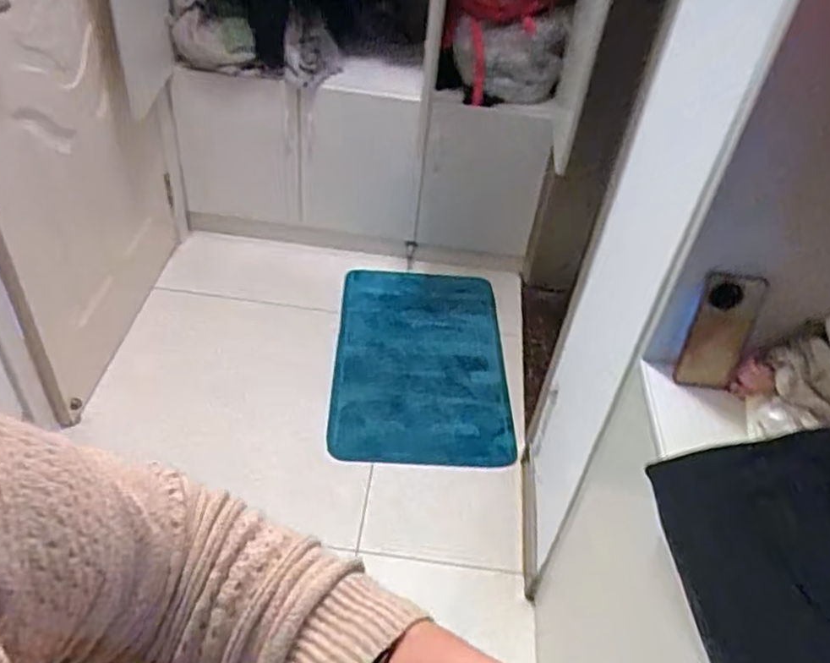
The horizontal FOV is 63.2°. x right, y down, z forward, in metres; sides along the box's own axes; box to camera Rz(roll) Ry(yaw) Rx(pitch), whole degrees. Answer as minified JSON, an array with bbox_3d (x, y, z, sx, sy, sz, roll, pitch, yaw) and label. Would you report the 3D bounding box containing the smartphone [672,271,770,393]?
[{"bbox_3d":[0.400,0.003,0.885,0.078,0.167,0.009,5,31,-2],"label":"smartphone"}]

